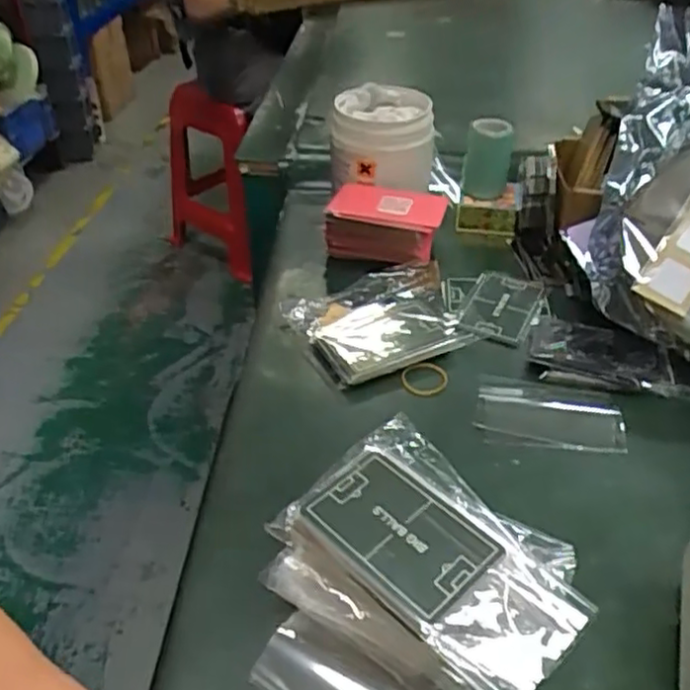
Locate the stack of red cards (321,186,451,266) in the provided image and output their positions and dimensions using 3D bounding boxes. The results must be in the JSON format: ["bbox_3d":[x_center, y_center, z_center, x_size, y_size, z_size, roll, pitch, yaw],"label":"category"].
[{"bbox_3d":[0.033,-0.102,0.594,0.101,0.051,0.064,11,40,14],"label":"stack of red cards"}]

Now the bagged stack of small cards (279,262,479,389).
[{"bbox_3d":[0.035,-0.022,0.528,0.137,0.019,0.106,-19,42,-22],"label":"bagged stack of small cards"}]

